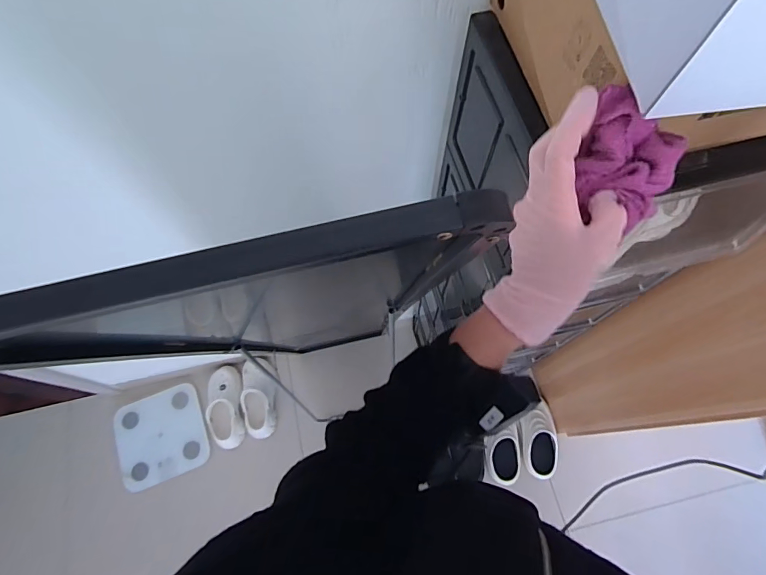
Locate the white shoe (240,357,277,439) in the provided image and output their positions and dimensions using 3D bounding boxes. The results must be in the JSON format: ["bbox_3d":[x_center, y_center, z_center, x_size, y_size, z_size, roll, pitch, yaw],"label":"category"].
[{"bbox_3d":[-0.413,0.364,1.438,0.097,0.081,0.261,-6,69,-2],"label":"white shoe"}]

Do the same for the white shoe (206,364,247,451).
[{"bbox_3d":[-0.512,0.390,1.413,0.109,0.083,0.258,-8,69,-3],"label":"white shoe"}]

